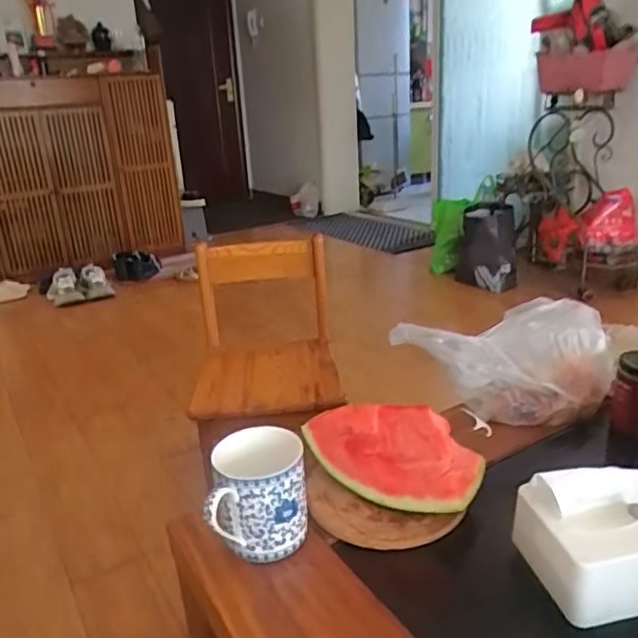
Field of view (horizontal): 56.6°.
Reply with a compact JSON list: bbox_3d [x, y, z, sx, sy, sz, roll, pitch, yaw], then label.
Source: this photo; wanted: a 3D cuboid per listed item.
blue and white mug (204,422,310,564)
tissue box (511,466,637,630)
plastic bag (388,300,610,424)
[{"bbox_3d":[-0.058,0.180,0.585,0.089,0.102,0.099,-5,20,-3],"label":"blue and white mug"},{"bbox_3d":[0.244,0.186,0.515,0.111,0.088,0.098,-6,20,-6],"label":"tissue box"},{"bbox_3d":[0.259,0.059,0.830,0.288,0.133,0.119,-1,20,6],"label":"plastic bag"}]

